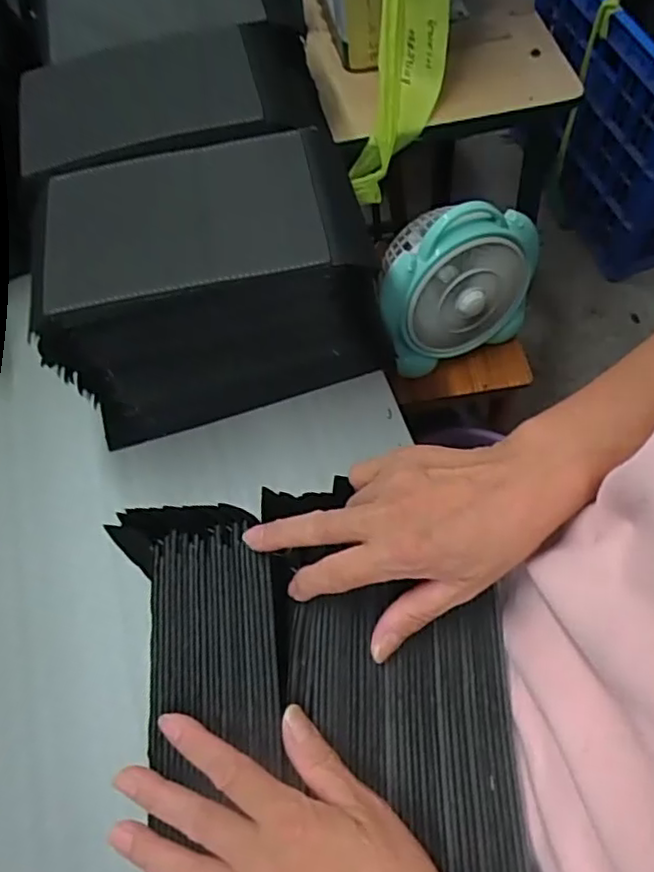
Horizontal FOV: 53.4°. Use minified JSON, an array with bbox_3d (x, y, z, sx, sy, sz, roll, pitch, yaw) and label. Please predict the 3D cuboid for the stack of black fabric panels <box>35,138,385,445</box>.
[{"bbox_3d":[-0.106,-0.136,0.588,0.273,0.193,0.166,-16,61,-4],"label":"stack of black fabric panels"}]

